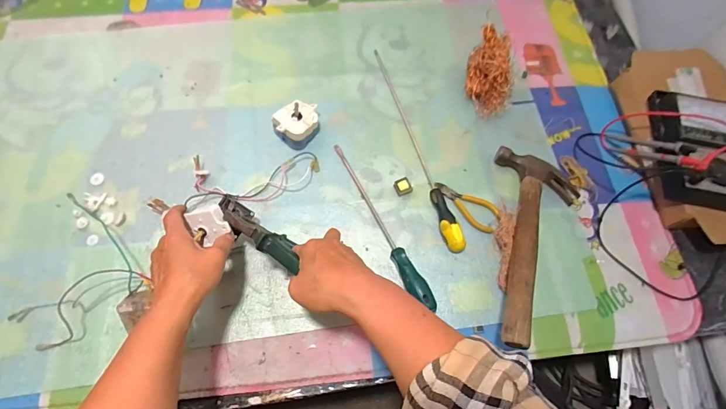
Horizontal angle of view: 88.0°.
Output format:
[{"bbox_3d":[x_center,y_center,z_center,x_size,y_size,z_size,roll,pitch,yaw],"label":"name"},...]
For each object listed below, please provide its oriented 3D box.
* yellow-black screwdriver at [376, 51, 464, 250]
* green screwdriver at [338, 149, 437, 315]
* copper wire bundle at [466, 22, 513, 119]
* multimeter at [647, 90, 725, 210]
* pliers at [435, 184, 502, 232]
[{"bbox_3d":[0.076,-0.102,0.593,0.031,0.026,0.377,-18,68,-6],"label":"yellow-black screwdriver"},{"bbox_3d":[0.025,0.021,0.539,0.027,0.024,0.281,-25,69,-9],"label":"green screwdriver"},{"bbox_3d":[0.211,-0.218,0.624,0.071,0.065,0.137,7,68,2],"label":"copper wire bundle"},{"bbox_3d":[0.487,-0.086,0.537,0.115,0.051,0.177,12,68,6],"label":"multimeter"},{"bbox_3d":[0.157,-0.003,0.559,0.040,0.020,0.106,-37,72,-13],"label":"pliers"}]

